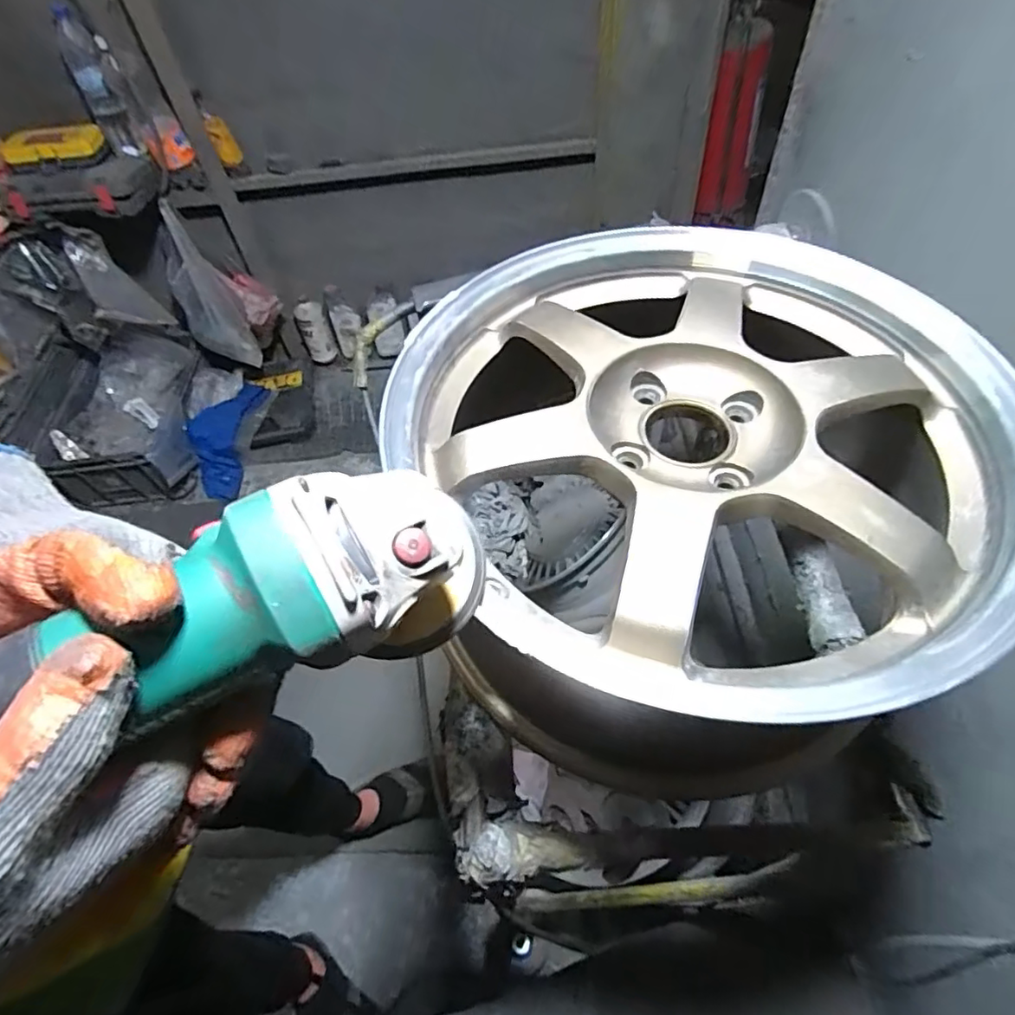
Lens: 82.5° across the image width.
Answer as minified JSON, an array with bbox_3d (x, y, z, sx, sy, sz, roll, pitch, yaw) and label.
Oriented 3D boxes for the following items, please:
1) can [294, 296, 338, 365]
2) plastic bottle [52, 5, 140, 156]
[{"bbox_3d":[-0.578,-0.527,1.734,0.080,0.204,0.062,-25,56,-13],"label":"can"},{"bbox_3d":[-0.882,-0.893,1.245,0.065,0.248,0.080,-29,57,-16],"label":"plastic bottle"}]

